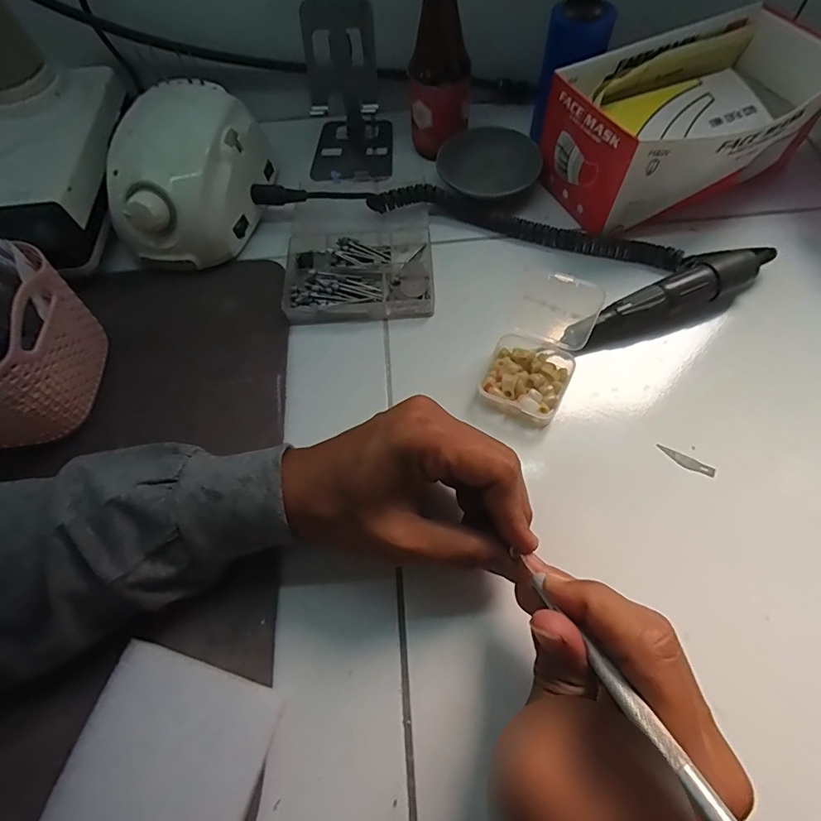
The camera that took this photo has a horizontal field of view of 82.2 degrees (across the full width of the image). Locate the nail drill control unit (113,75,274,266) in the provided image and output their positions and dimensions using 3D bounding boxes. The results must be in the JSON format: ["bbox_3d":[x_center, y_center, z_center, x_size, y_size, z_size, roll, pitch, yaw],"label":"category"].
[{"bbox_3d":[-0.185,-0.191,0.394,0.102,0.079,0.143,6,64,6],"label":"nail drill control unit"}]

